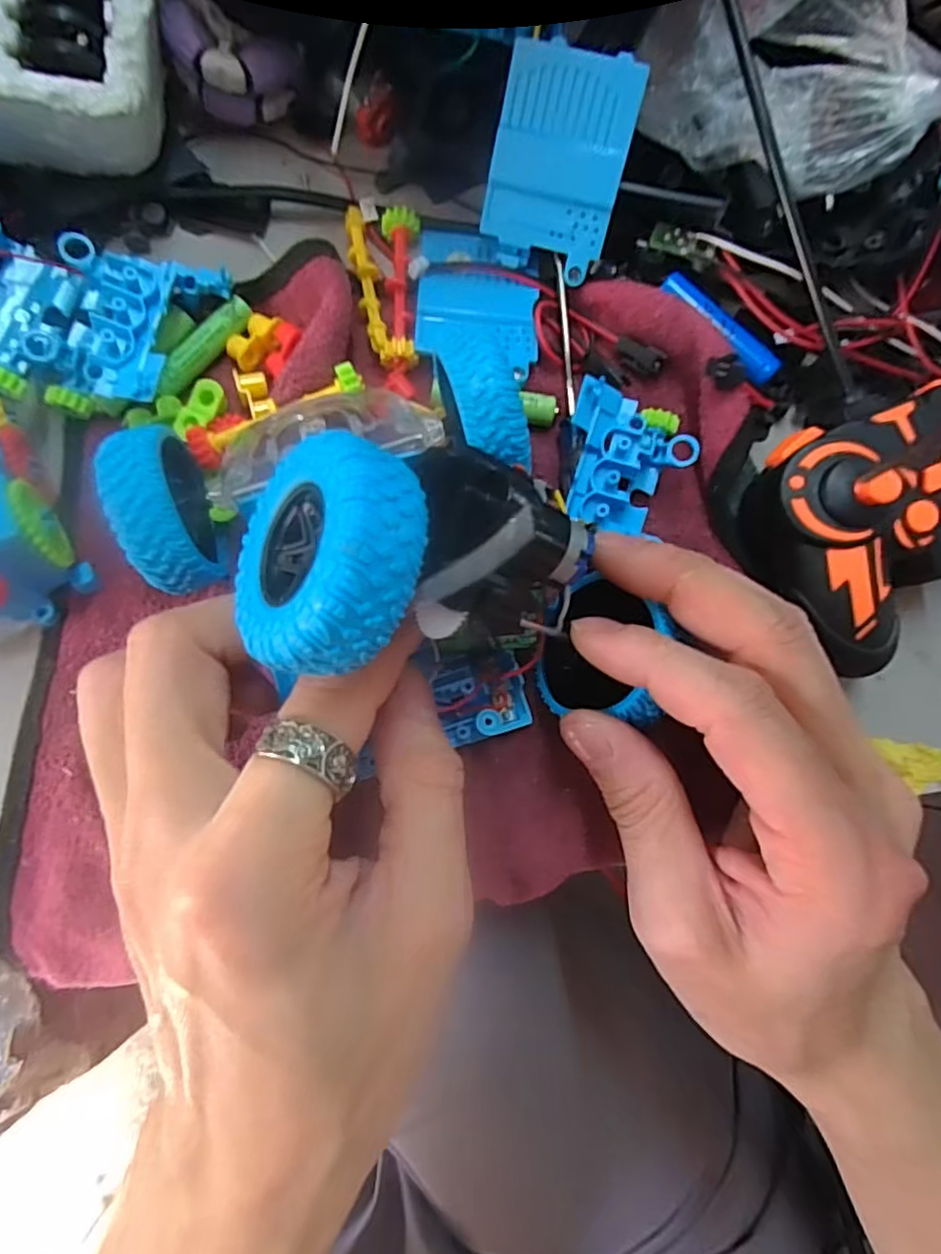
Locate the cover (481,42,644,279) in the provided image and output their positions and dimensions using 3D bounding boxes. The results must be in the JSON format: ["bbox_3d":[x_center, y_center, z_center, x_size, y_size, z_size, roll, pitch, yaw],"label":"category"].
[{"bbox_3d":[0.029,-0.152,0.210,0.042,0.004,0.059,15,117,3],"label":"cover"}]

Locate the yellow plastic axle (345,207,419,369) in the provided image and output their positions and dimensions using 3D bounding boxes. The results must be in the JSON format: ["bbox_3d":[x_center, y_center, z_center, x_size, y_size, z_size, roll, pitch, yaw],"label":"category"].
[{"bbox_3d":[-0.035,-0.119,0.223,0.013,0.009,0.064,-20,84,-6],"label":"yellow plastic axle"}]

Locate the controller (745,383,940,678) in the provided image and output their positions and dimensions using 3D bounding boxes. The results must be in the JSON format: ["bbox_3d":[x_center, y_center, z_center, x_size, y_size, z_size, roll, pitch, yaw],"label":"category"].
[{"bbox_3d":[0.142,-0.035,0.205,0.097,0.034,0.076,-22,84,-6],"label":"controller"}]

